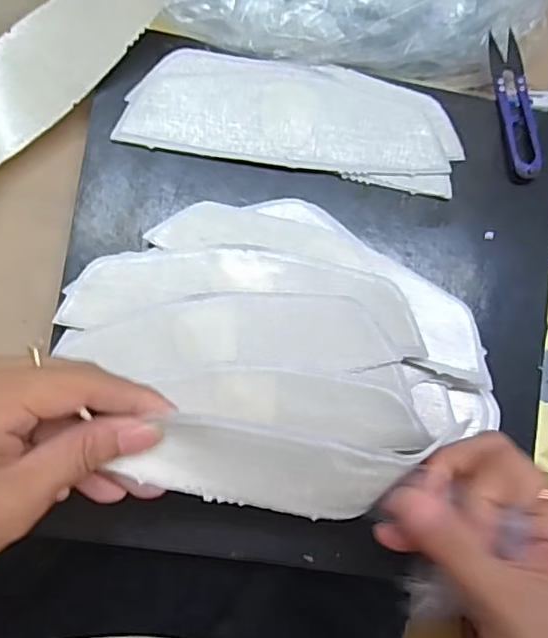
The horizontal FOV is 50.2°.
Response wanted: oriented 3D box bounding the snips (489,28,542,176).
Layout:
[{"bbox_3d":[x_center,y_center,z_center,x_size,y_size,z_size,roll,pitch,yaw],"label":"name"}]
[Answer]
[{"bbox_3d":[0.155,-0.138,0.372,0.023,0.009,0.098,-8,86,-7],"label":"snips"}]

